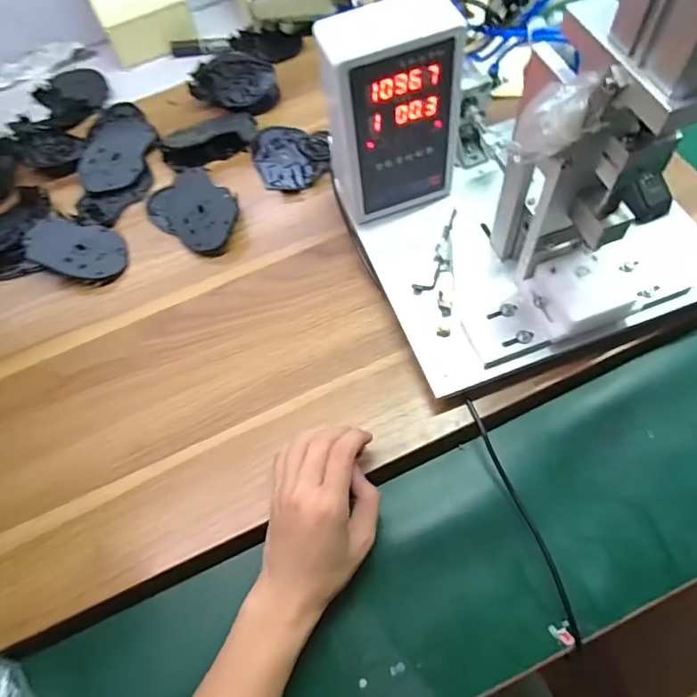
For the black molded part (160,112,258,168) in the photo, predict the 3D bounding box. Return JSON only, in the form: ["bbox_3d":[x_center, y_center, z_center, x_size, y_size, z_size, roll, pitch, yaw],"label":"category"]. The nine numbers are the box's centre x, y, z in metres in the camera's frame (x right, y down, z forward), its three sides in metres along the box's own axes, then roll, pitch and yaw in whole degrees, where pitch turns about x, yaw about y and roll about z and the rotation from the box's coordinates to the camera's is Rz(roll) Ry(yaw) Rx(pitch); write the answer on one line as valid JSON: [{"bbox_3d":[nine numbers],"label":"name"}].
[{"bbox_3d":[-0.171,-0.263,0.634,0.117,0.030,0.061,-19,64,-7],"label":"black molded part"}]

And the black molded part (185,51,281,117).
[{"bbox_3d":[-0.144,-0.349,0.672,0.110,0.034,0.083,26,68,14],"label":"black molded part"}]

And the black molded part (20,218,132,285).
[{"bbox_3d":[-0.305,-0.111,0.574,0.119,0.022,0.068,9,65,7],"label":"black molded part"}]

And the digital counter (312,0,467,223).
[{"bbox_3d":[0.036,-0.210,0.471,0.115,0.184,0.070,-21,63,-5],"label":"digital counter"}]

